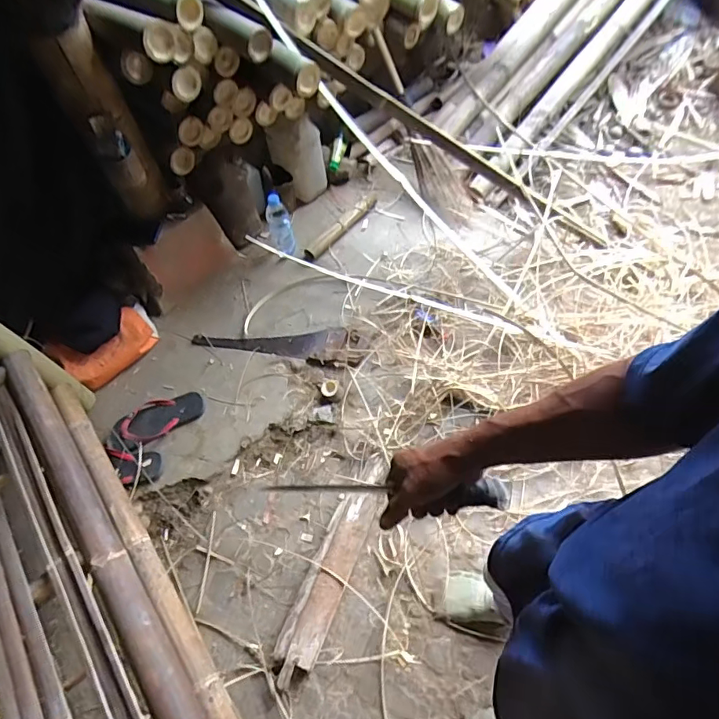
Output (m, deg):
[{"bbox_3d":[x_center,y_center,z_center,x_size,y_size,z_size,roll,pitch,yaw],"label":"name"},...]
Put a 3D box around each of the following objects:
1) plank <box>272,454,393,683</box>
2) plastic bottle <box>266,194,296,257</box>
[{"bbox_3d":[-0.060,0.463,1.185,0.100,0.047,0.533,19,65,13],"label":"plank"},{"bbox_3d":[-0.239,-0.402,1.539,0.070,0.205,0.081,-15,62,-4],"label":"plastic bottle"}]

